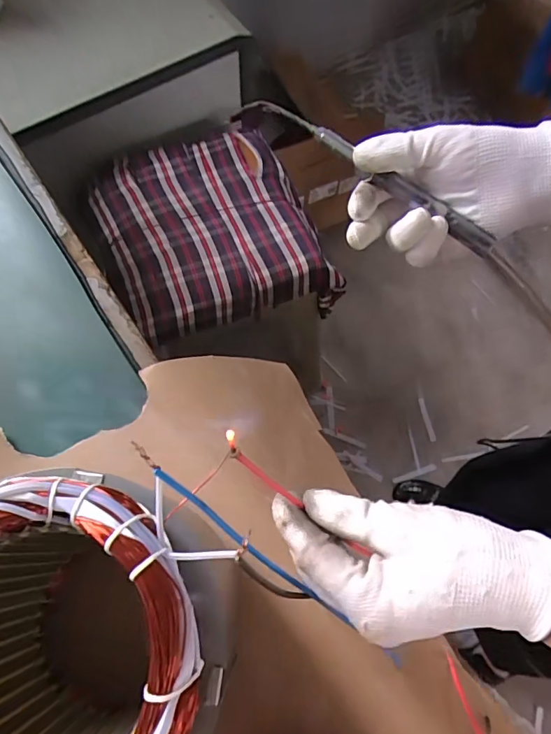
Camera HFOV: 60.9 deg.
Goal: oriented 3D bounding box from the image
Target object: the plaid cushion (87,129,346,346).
[{"bbox_3d":[-0.106,-0.225,0.768,0.325,0.061,0.334,-23,71,-10],"label":"plaid cushion"}]

